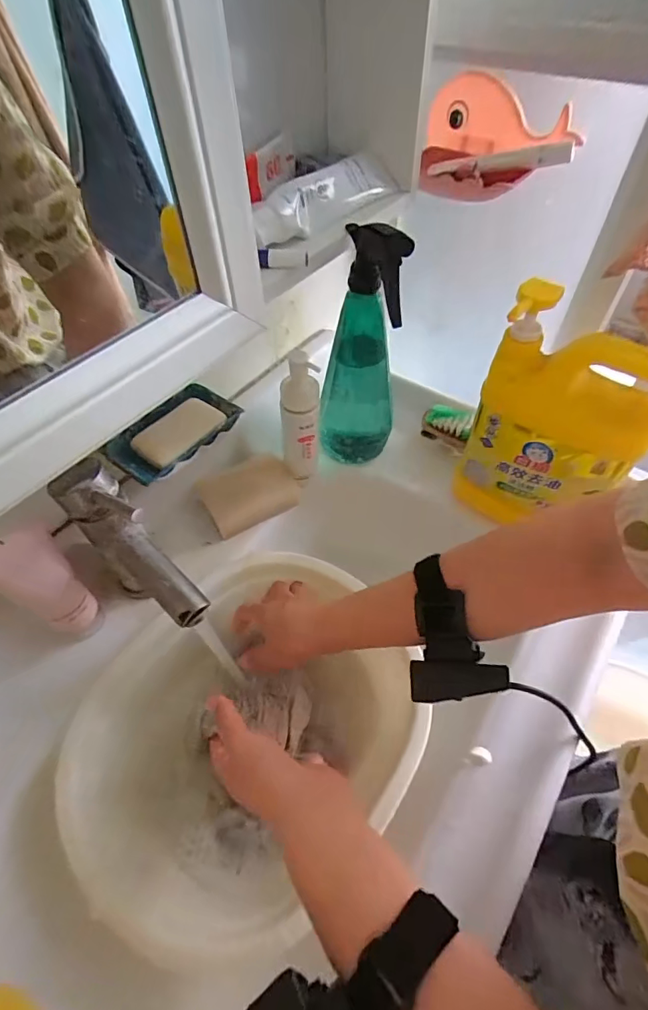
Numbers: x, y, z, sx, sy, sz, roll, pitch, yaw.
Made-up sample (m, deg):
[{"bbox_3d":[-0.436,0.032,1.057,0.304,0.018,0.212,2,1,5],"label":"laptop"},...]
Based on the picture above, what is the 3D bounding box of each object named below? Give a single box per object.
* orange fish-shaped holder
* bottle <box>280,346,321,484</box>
[{"bbox_3d":[0.169,-0.363,0.455,0.136,0.079,0.085,8,55,9],"label":"orange fish-shaped holder"},{"bbox_3d":[-0.025,-0.086,0.491,0.044,0.167,0.032,-8,54,-3],"label":"bottle"}]

